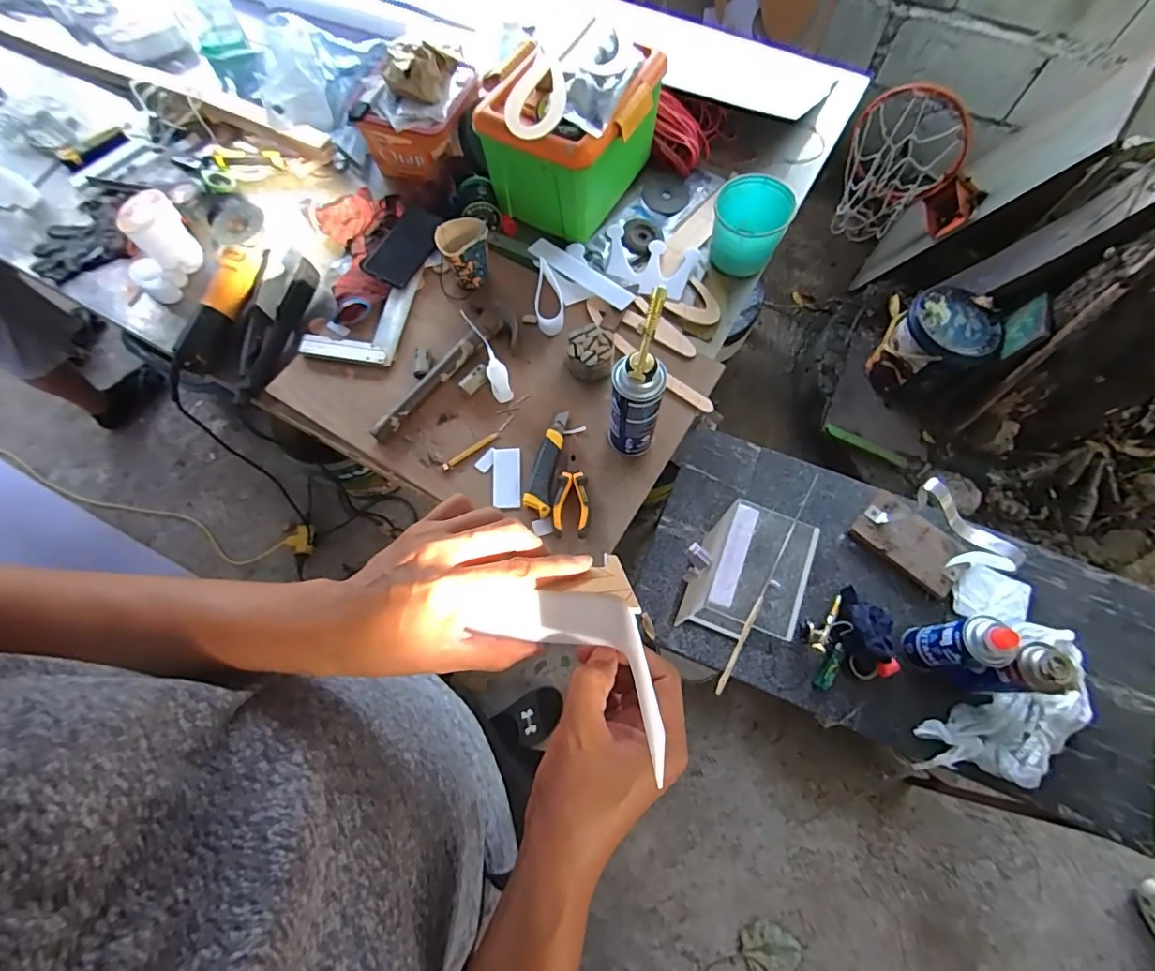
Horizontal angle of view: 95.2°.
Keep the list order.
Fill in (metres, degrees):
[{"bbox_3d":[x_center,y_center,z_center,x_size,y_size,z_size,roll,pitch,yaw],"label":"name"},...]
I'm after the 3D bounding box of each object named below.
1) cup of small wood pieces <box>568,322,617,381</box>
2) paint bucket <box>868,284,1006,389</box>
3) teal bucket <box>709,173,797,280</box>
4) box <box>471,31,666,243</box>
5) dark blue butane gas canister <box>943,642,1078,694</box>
[{"bbox_3d":[0.021,-0.208,0.818,0.071,0.046,0.075,0,69,1],"label":"cup of small wood pieces"},{"bbox_3d":[0.947,-0.374,1.436,0.206,0.232,0.220,-1,70,2],"label":"paint bucket"},{"bbox_3d":[0.285,-0.433,0.889,0.121,0.104,0.131,21,70,9],"label":"teal bucket"},{"bbox_3d":[-0.007,-0.595,0.902,0.214,0.214,0.294,31,72,12],"label":"box"},{"bbox_3d":[0.600,0.262,0.749,0.066,0.165,0.074,-27,71,-7],"label":"dark blue butane gas canister"}]

